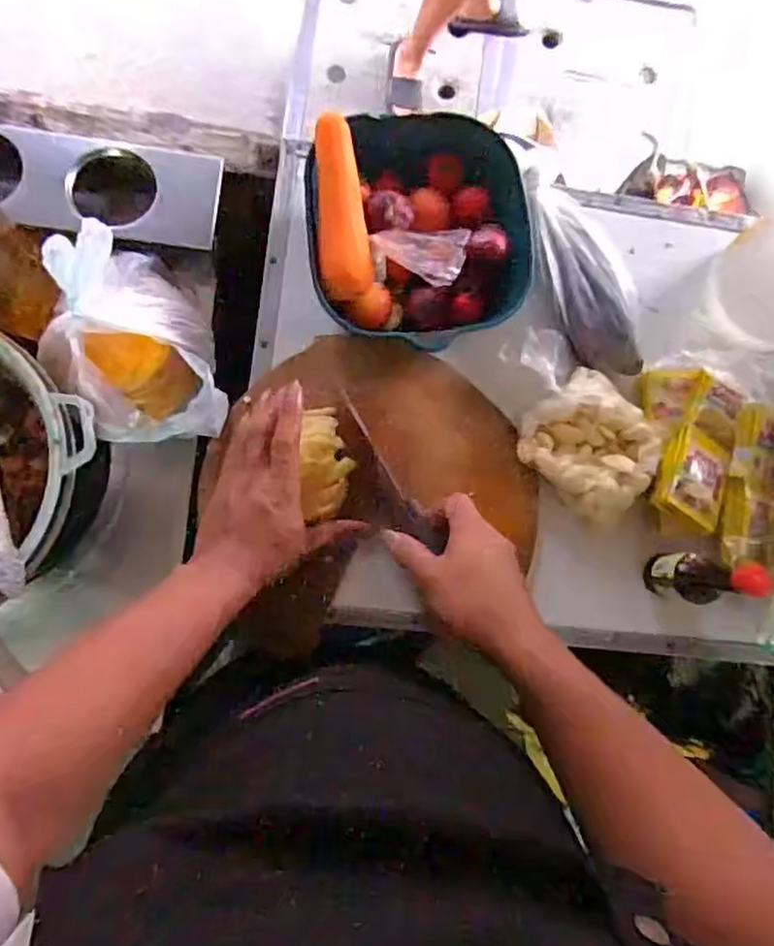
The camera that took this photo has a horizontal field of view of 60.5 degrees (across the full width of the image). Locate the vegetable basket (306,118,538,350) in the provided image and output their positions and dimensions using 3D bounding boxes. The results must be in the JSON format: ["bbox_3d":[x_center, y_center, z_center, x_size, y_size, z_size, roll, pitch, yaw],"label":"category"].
[{"bbox_3d":[0.033,-0.238,0.628,0.207,0.095,0.194,0,85,-7],"label":"vegetable basket"}]

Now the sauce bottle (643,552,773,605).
[{"bbox_3d":[0.291,0.097,0.614,0.037,0.146,0.044,-3,85,-7],"label":"sauce bottle"}]

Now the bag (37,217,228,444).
[{"bbox_3d":[-0.228,-0.120,0.595,0.121,0.157,0.175,-15,87,-8],"label":"bag"}]

